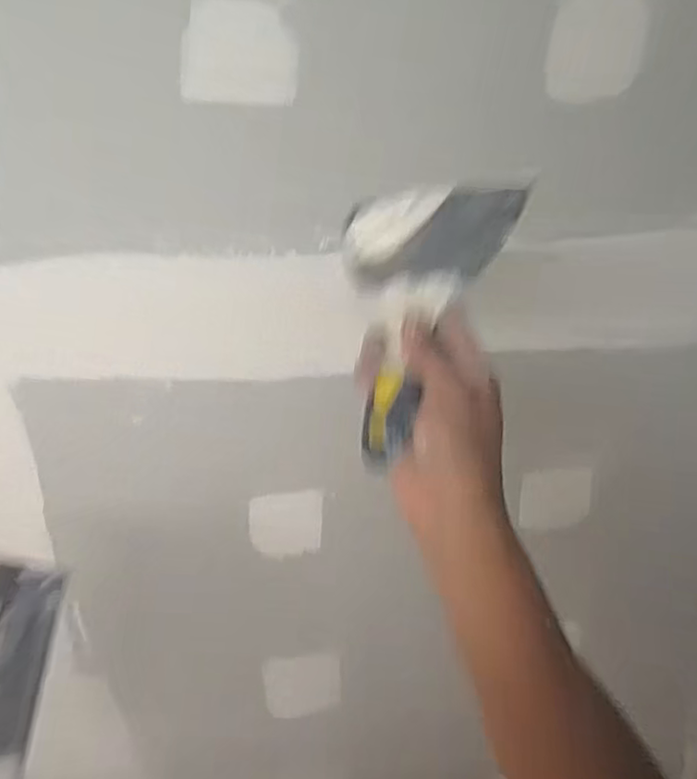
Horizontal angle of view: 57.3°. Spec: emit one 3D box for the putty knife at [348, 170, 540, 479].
[{"bbox_3d":[0.044,-0.050,0.433,0.124,0.209,0.036,5,-22,19],"label":"putty knife"}]

